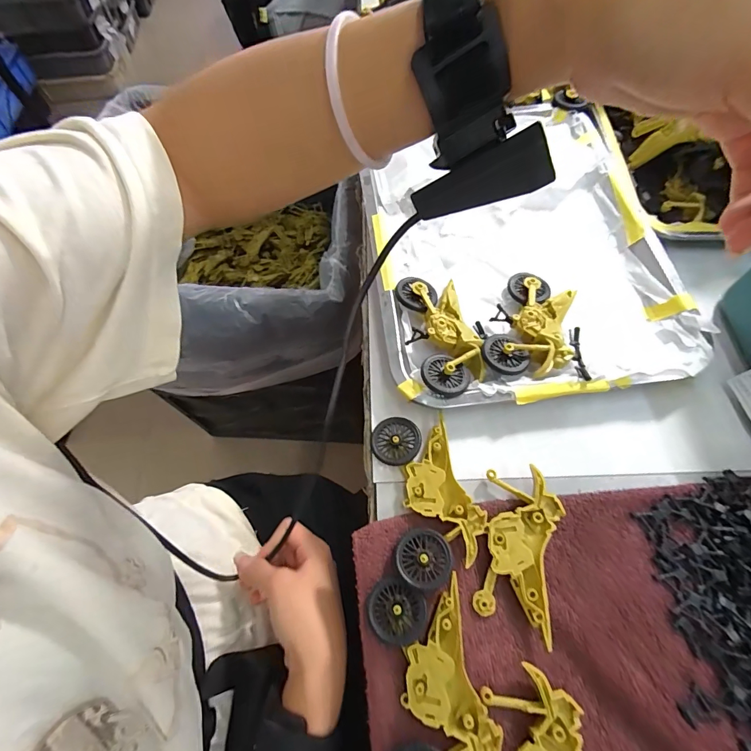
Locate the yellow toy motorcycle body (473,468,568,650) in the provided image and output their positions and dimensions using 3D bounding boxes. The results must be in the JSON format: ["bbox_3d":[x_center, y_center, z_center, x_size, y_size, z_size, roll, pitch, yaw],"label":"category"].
[{"bbox_3d":[0.097,0.112,0.268,0.045,0.011,0.099,12,65,7],"label":"yellow toy motorcycle body"}]

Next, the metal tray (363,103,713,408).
[{"bbox_3d":[0.129,-0.134,0.382,0.266,0.033,0.335,-6,65,-2],"label":"metal tray"}]

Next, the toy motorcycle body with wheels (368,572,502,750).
[{"bbox_3d":[0.033,0.184,0.234,0.059,0.014,0.114,-7,65,-2],"label":"toy motorcycle body with wheels"}]

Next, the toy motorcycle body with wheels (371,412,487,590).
[{"bbox_3d":[0.038,0.083,0.285,0.061,0.020,0.114,-10,65,-4],"label":"toy motorcycle body with wheels"}]

